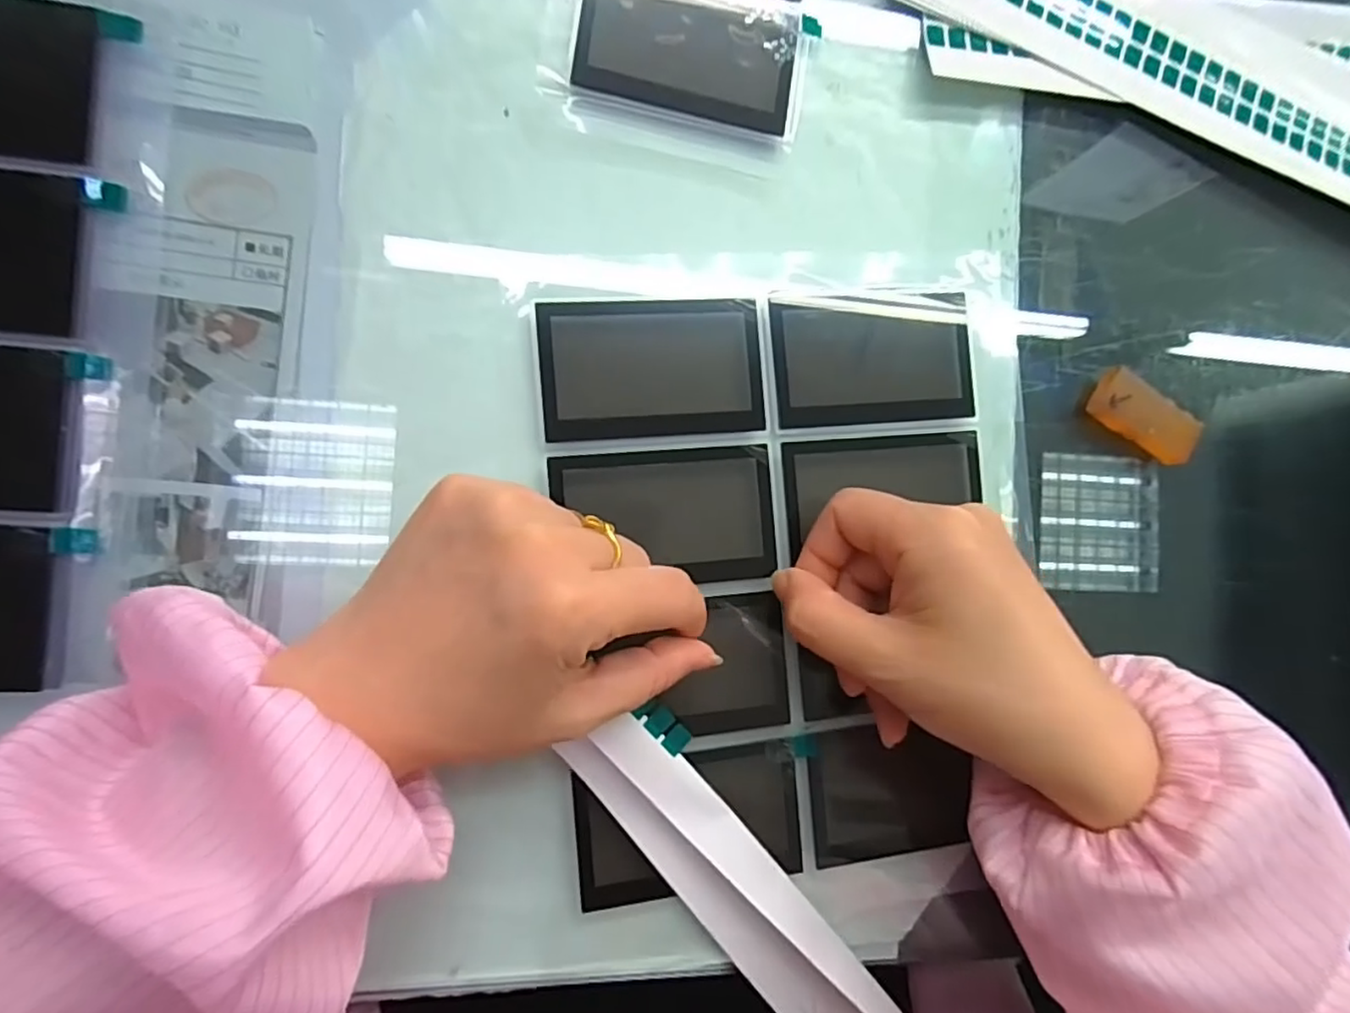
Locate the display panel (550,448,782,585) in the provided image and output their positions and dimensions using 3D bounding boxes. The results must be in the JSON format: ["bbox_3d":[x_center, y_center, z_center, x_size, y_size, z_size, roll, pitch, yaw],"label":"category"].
[{"bbox_3d":[-0.003,0.004,0.247,0.083,0.006,0.051,-4,87,-9],"label":"display panel"}]

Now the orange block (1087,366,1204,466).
[{"bbox_3d":[0.202,-0.038,0.276,0.048,0.009,0.022,31,82,-6],"label":"orange block"}]

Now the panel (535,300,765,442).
[{"bbox_3d":[-0.008,-0.054,0.247,0.084,0.004,0.052,-4,87,-9],"label":"panel"}]

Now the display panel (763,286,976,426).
[{"bbox_3d":[0.081,-0.062,0.263,0.084,0.004,0.054,-5,87,-9],"label":"display panel"}]

